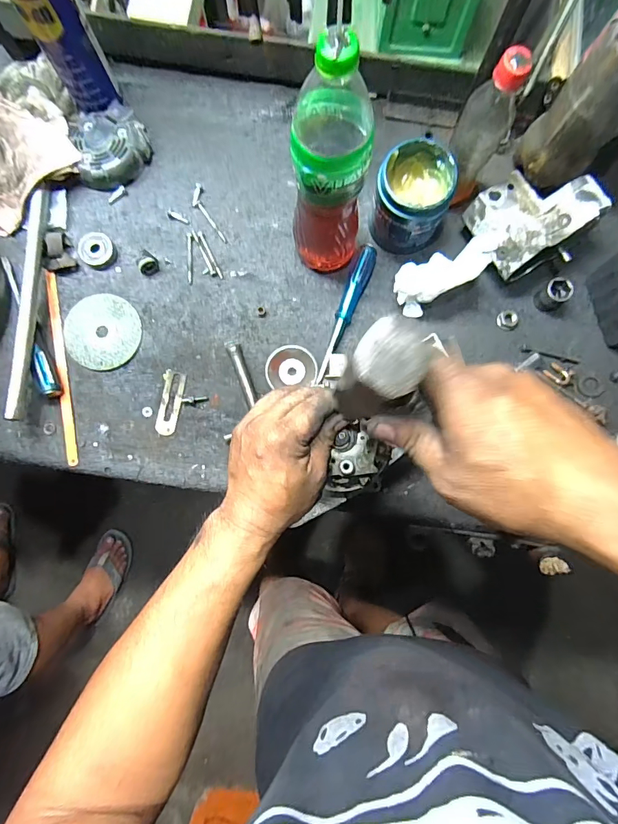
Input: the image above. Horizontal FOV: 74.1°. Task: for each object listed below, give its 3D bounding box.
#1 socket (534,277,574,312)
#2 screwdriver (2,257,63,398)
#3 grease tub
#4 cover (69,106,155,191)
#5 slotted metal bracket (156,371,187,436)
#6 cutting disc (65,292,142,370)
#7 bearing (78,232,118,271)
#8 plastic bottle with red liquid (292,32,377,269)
[{"bbox_3d":[0.319,-0.153,0.532,0.033,0.036,0.032,0,83,-2],"label":"socket"},{"bbox_3d":[-0.360,-0.113,0.523,0.020,0.017,0.200,-22,84,-4],"label":"screwdriver"},{"bbox_3d":[0.130,-0.262,0.513,0.089,0.102,0.088,0,83,-2],"label":"grease tub"},{"bbox_3d":[-0.271,-0.366,0.565,0.097,0.036,0.111,-15,83,-4],"label":"cover"},{"bbox_3d":[-0.184,-0.012,0.543,0.028,0.004,0.084,9,82,0],"label":"slotted metal bracket"},{"bbox_3d":[-0.276,-0.107,0.546,0.096,0.006,0.100,0,85,-4],"label":"cutting disc"},{"bbox_3d":[-0.283,-0.216,0.549,0.047,0.017,0.045,0,83,-2],"label":"bearing"},{"bbox_3d":[0.024,-0.244,0.428,0.084,0.274,0.083,4,82,-1],"label":"plastic bottle with red liquid"}]

